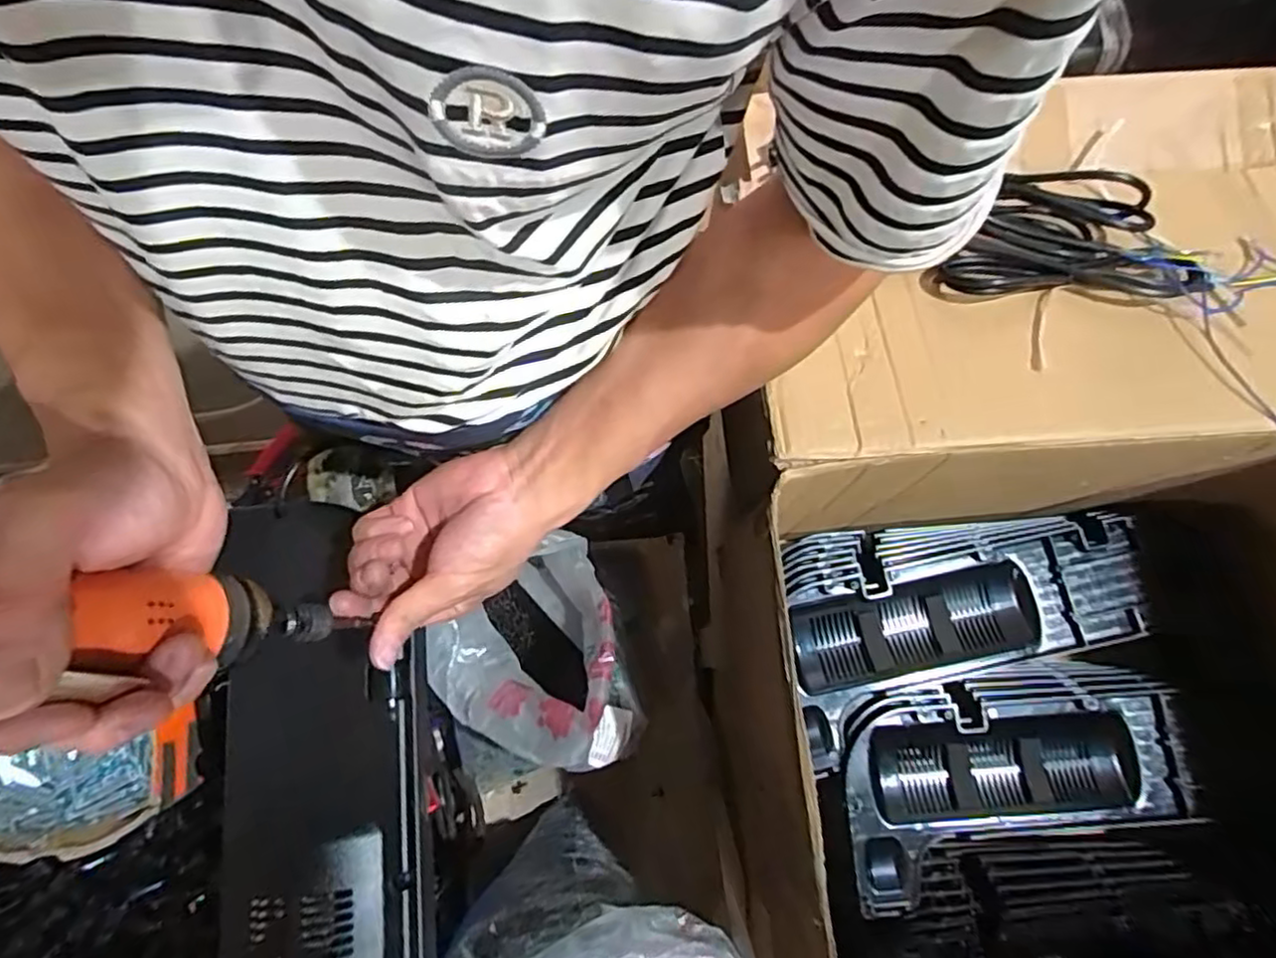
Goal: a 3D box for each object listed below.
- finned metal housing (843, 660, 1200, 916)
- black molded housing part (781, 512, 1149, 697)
[{"bbox_3d":[0.356,0.278,0.639,0.346,0.045,0.180,-10,76,-4],"label":"finned metal housing"},{"bbox_3d":[0.325,0.117,0.679,0.356,0.056,0.152,-6,76,-3],"label":"black molded housing part"}]

